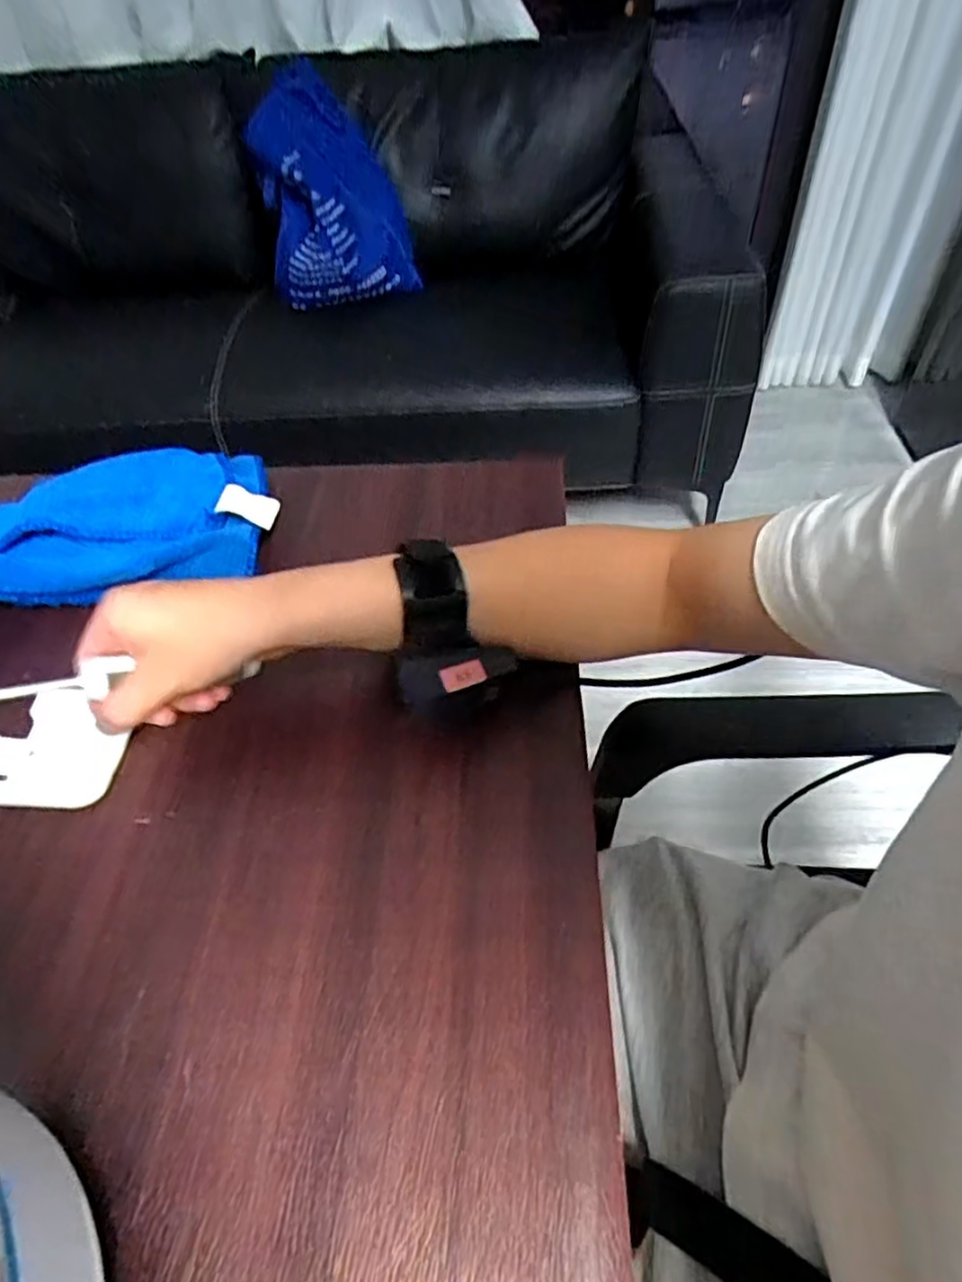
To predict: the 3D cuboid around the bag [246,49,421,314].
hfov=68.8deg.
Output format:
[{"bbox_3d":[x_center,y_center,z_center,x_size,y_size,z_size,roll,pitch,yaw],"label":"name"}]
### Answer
[{"bbox_3d":[-0.279,-0.856,1.350,0.272,0.316,0.218,-8,50,-2],"label":"bag"}]

